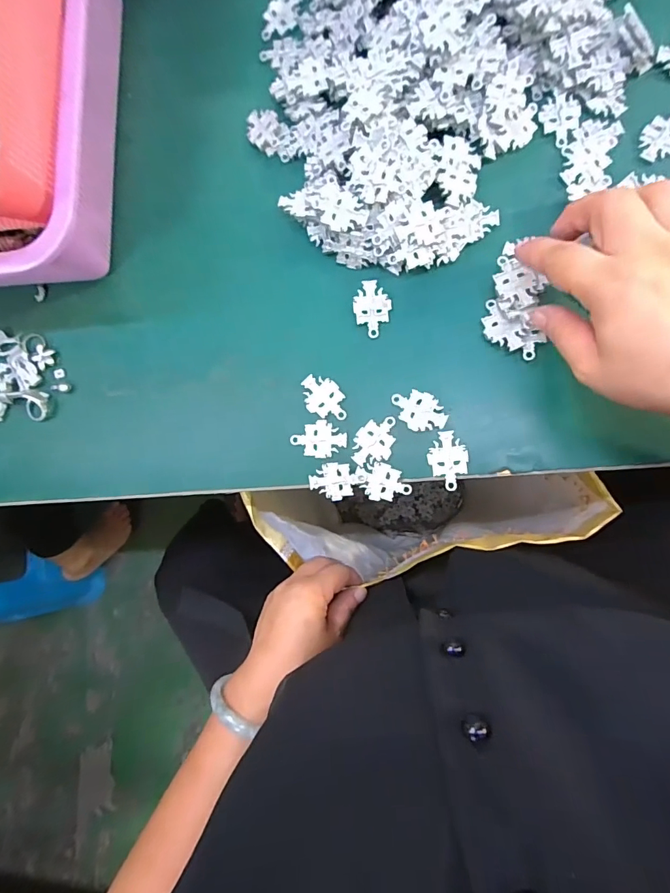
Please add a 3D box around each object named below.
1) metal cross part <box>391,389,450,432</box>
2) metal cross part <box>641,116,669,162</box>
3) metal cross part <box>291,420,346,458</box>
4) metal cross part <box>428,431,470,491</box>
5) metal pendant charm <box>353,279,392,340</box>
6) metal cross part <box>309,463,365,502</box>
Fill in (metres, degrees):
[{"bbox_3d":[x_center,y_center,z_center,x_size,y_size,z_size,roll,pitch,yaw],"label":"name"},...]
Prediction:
[{"bbox_3d":[0.056,-0.023,0.284,0.038,0.005,0.024,23,89,10],"label":"metal cross part"},{"bbox_3d":[0.214,-0.202,0.276,0.030,0.004,0.027,-16,83,7],"label":"metal cross part"},{"bbox_3d":[-0.011,-0.005,0.293,0.037,0.004,0.025,-8,84,8],"label":"metal cross part"},{"bbox_3d":[0.074,0.009,0.278,0.025,0.004,0.038,-8,84,8],"label":"metal cross part"},{"bbox_3d":[0.026,-0.095,0.295,0.025,0.005,0.038,-8,84,8],"label":"metal pendant charm"},{"bbox_3d":[0.001,0.024,0.288,0.037,0.004,0.025,-7,84,8],"label":"metal cross part"}]

